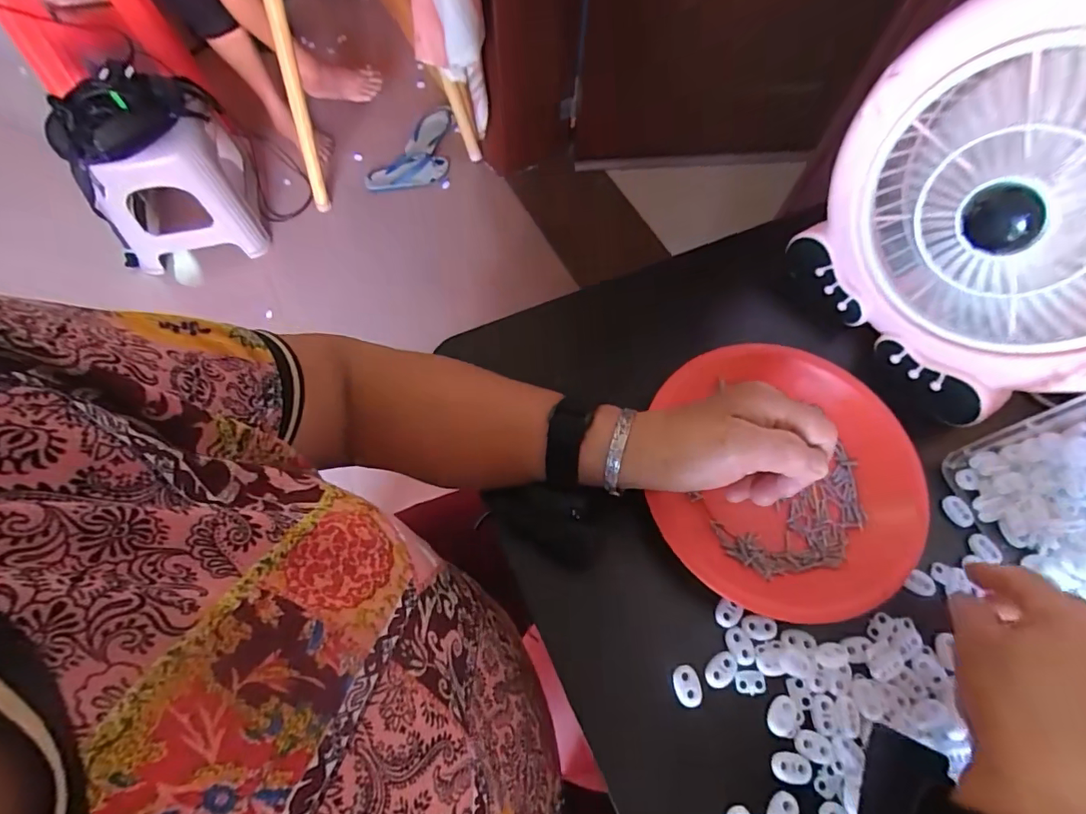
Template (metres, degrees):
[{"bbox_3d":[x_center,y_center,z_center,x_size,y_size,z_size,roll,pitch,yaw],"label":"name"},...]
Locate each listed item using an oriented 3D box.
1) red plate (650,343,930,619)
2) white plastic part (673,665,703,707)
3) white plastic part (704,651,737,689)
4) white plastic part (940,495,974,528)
[{"bbox_3d":[0.173,0.043,0.381,0.191,0.031,0.206,0,68,-1],"label":"red plate"},{"bbox_3d":[0.091,0.175,0.326,0.016,0.004,0.023,-16,69,-8],"label":"white plastic part"},{"bbox_3d":[0.114,0.167,0.331,0.017,0.004,0.023,39,72,13],"label":"white plastic part"},{"bbox_3d":[0.304,0.077,0.382,0.012,0.008,0.024,-21,70,-9],"label":"white plastic part"}]

